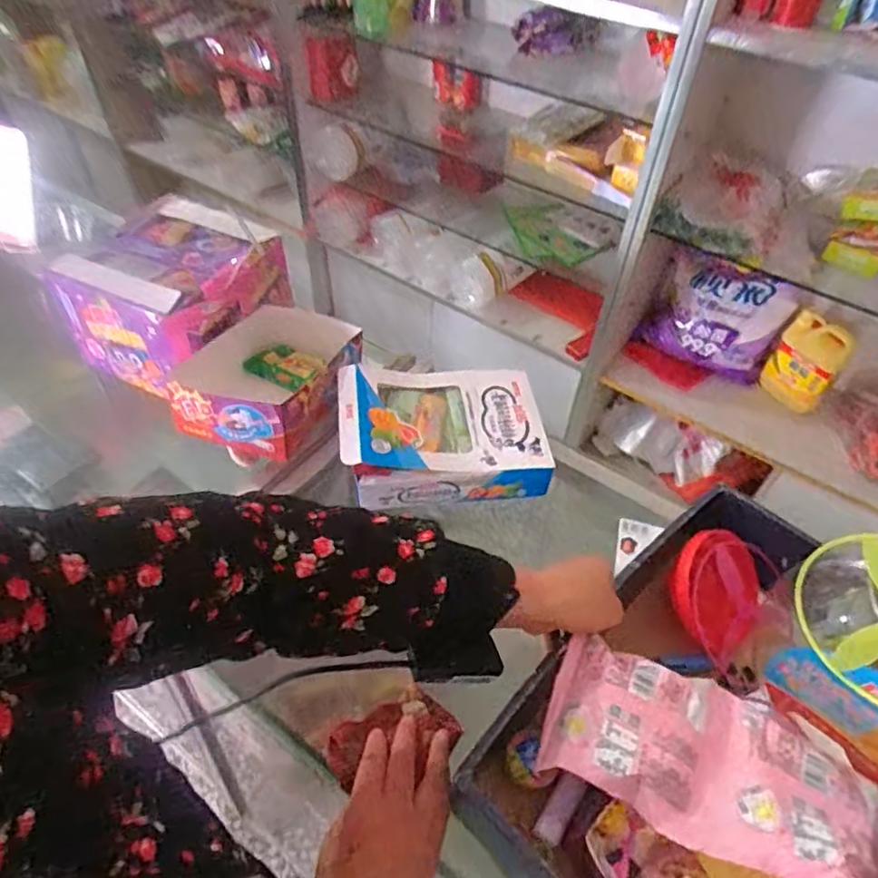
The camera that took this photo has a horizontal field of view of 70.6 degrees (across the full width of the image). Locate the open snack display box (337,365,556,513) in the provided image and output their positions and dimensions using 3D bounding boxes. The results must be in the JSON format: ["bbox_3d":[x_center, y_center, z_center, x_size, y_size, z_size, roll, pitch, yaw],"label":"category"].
[{"bbox_3d":[0.008,-0.010,0.702,0.232,0.077,0.169,-3,48,-6],"label":"open snack display box"}]

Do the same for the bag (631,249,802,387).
[{"bbox_3d":[0.661,-0.292,1.492,0.309,0.242,0.093,21,51,16],"label":"bag"}]

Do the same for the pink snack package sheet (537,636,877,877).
[{"bbox_3d":[0.198,0.228,0.435,0.240,0.040,0.125,23,51,18],"label":"pink snack package sheet"}]

